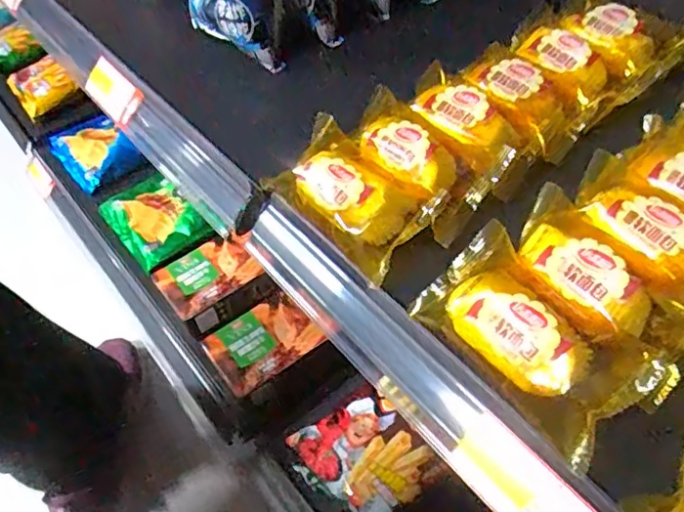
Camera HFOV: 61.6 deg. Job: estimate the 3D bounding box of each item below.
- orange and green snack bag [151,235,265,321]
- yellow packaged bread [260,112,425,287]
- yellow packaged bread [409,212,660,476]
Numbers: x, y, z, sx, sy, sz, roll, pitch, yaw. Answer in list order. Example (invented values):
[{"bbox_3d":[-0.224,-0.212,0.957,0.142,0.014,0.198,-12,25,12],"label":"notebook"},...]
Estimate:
[{"bbox_3d":[-0.172,0.030,0.743,0.117,0.040,0.089,-31,55,-20],"label":"orange and green snack bag"},{"bbox_3d":[0.005,-0.043,0.385,0.068,0.041,0.114,-32,56,-21],"label":"yellow packaged bread"},{"bbox_3d":[0.100,0.041,0.306,0.065,0.040,0.120,-33,56,-22],"label":"yellow packaged bread"}]

